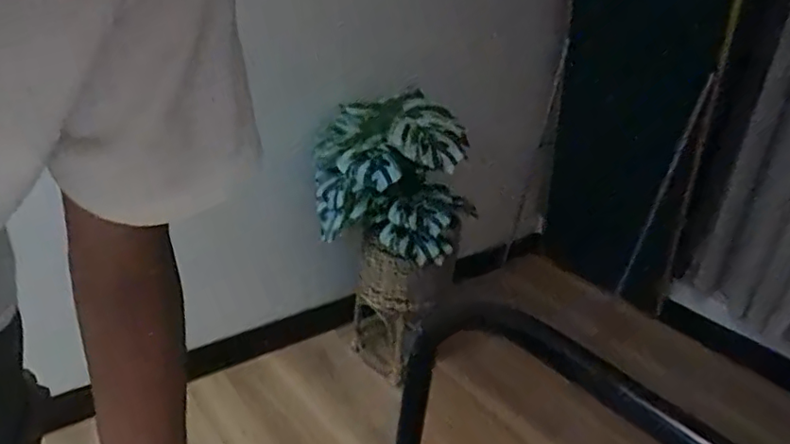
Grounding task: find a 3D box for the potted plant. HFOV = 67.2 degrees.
[{"bbox_3d":[-0.010,0.044,1.326,0.301,0.618,0.237,23,30,29],"label":"potted plant"}]

